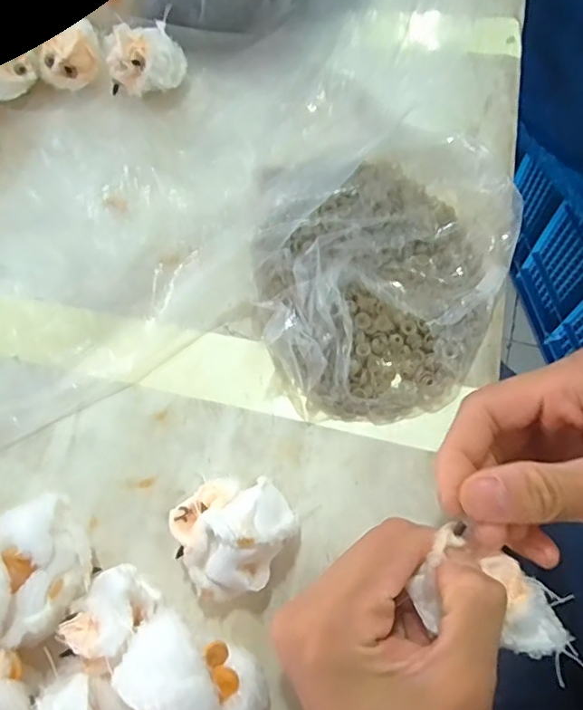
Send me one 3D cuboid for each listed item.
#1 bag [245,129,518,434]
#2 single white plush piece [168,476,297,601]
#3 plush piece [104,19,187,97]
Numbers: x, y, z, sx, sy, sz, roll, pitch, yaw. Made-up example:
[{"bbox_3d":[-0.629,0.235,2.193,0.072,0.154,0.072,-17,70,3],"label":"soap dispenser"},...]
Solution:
[{"bbox_3d":[0.056,-0.069,0.341,0.148,0.042,0.217,12,68,7],"label":"bag"},{"bbox_3d":[-0.027,0.088,0.274,0.056,0.043,0.053,-1,67,1],"label":"single white plush piece"},{"bbox_3d":[-0.108,-0.220,0.415,0.054,0.032,0.042,-11,67,-3],"label":"plush piece"}]

